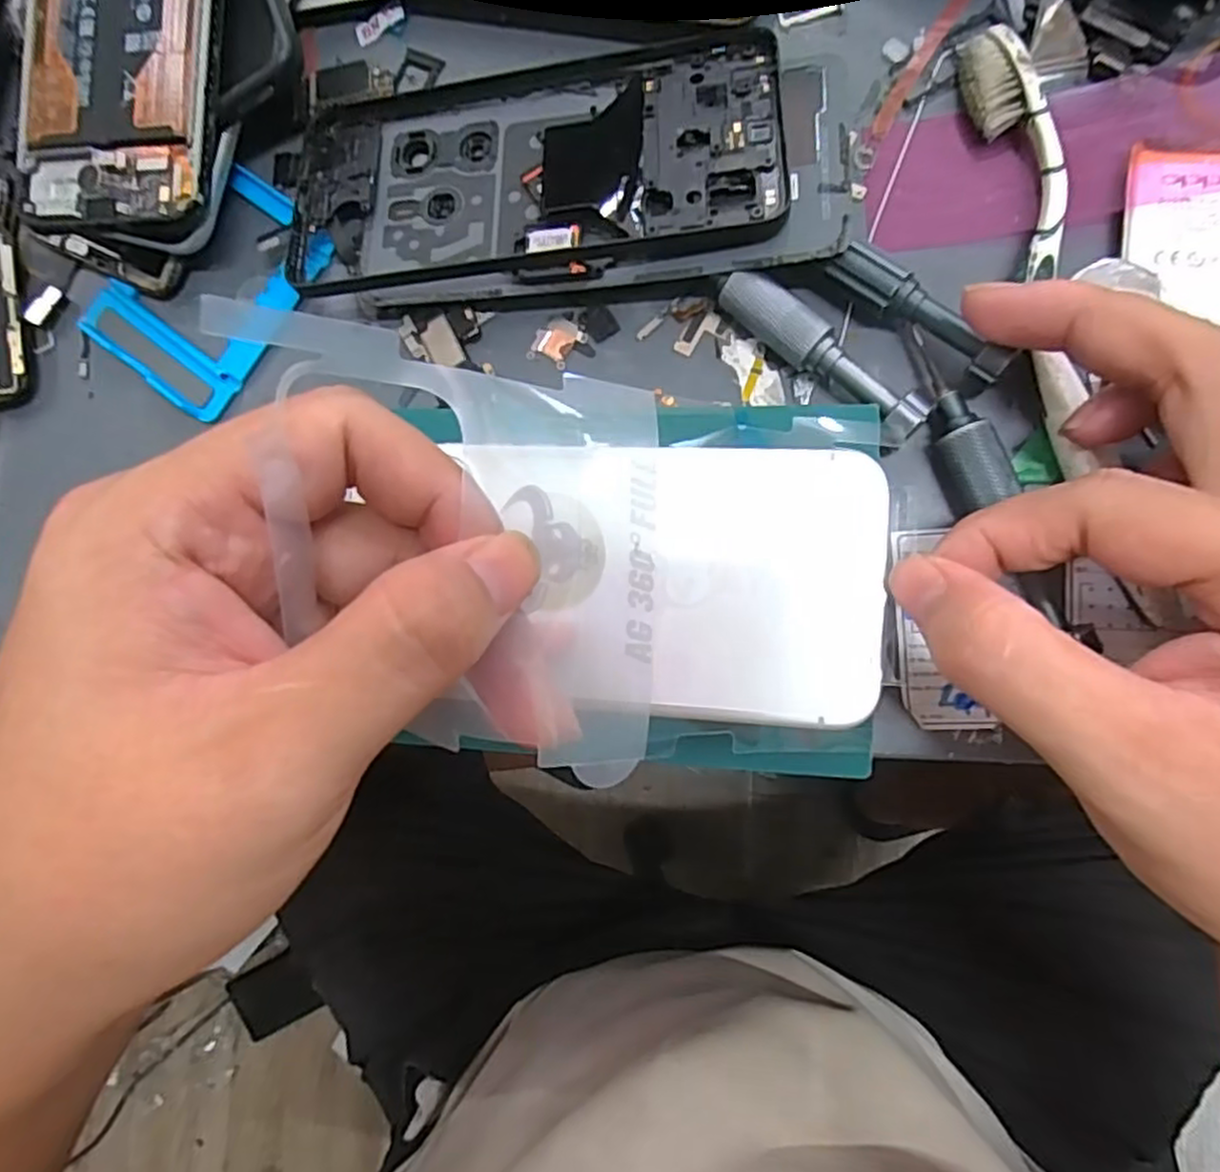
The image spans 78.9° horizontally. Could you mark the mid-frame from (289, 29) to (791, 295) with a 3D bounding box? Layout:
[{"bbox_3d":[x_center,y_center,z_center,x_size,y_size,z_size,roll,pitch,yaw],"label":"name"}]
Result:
[{"bbox_3d":[-0.027,-0.142,0.245,0.162,0.011,0.079,-4,76,12],"label":"mid-frame"}]

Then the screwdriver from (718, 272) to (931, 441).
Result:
[{"bbox_3d":[0.064,-0.071,0.227,0.073,0.018,0.014,42,93,11],"label":"screwdriver"}]

